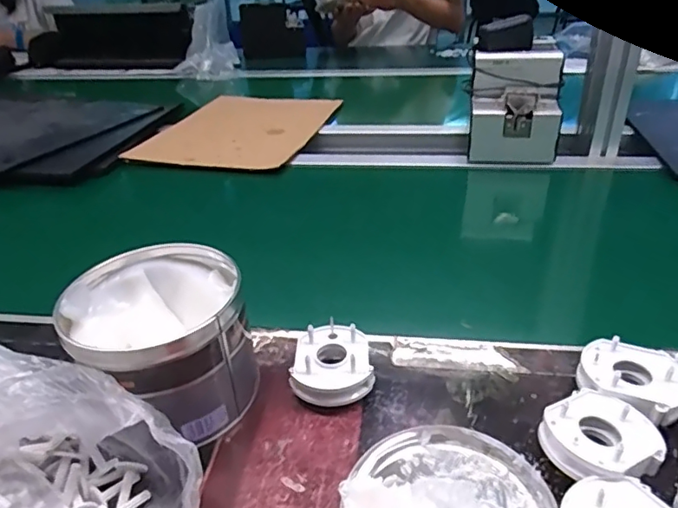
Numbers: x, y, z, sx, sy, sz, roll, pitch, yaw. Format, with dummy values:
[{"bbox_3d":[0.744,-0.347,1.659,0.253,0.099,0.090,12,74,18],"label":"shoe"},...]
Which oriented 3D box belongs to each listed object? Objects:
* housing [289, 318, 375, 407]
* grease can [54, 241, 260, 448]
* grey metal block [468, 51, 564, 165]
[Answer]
[{"bbox_3d":[-0.004,0.089,0.433,0.062,0.036,0.066,-1,32,4],"label":"housing"},{"bbox_3d":[-0.129,0.068,0.417,0.124,0.100,0.120,-2,32,1],"label":"grease can"},{"bbox_3d":[0.257,-0.206,0.801,0.124,0.157,0.079,4,33,12],"label":"grey metal block"}]

